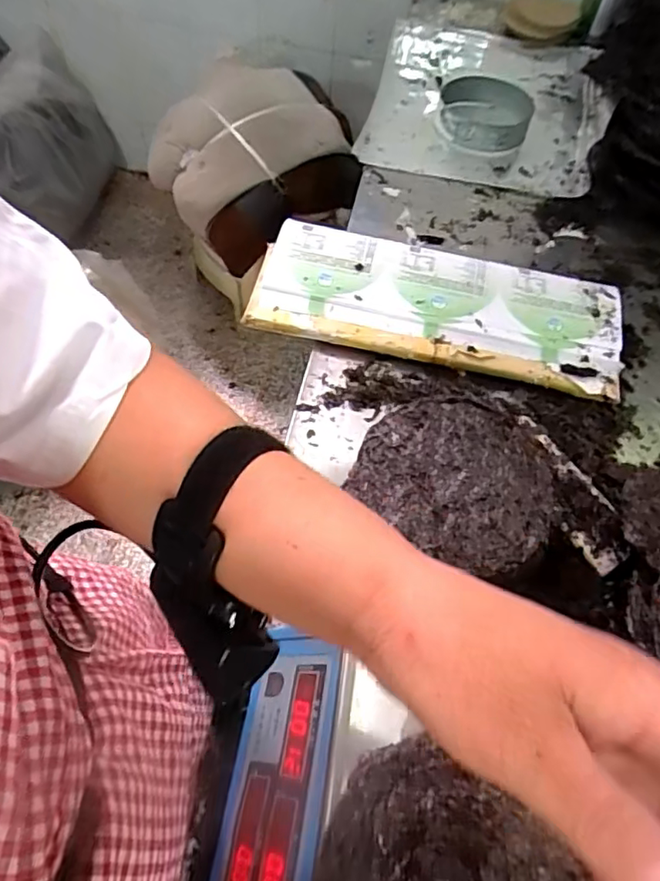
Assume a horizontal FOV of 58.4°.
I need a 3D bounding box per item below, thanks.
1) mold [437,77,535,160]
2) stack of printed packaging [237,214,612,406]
[{"bbox_3d":[0.294,-0.620,1.130,0.180,0.077,0.171,2,58,-3],"label":"mold"},{"bbox_3d":[0.146,-0.192,0.824,0.502,0.046,0.201,12,58,4],"label":"stack of printed packaging"}]

